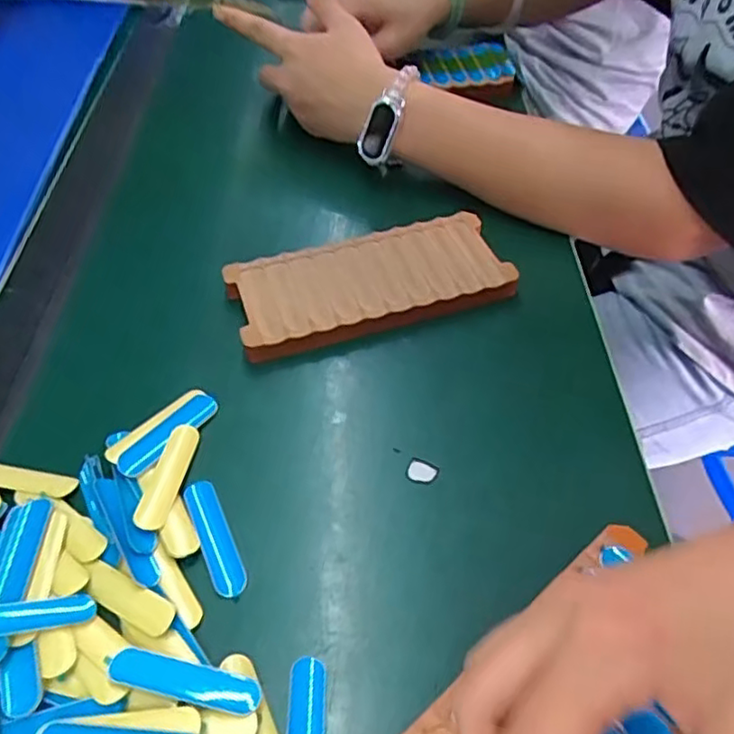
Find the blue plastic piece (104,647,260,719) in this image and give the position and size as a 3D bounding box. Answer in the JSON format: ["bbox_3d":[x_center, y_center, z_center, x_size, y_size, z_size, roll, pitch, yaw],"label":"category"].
[{"bbox_3d":[-0.073,0.127,0.257,0.061,0.011,0.015,11,51,9],"label":"blue plastic piece"}]

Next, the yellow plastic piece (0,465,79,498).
[{"bbox_3d":[-0.179,0.056,0.323,0.061,0.004,0.013,9,51,7],"label":"yellow plastic piece"}]

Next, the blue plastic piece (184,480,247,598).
[{"bbox_3d":[-0.073,0.081,0.305,0.016,0.004,0.061,-21,54,-16],"label":"blue plastic piece"}]

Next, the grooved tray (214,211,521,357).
[{"bbox_3d":[0.002,-0.054,0.409,0.171,0.020,0.078,-15,52,-12],"label":"grooved tray"}]

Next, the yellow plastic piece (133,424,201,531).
[{"bbox_3d":[-0.101,0.054,0.322,0.016,0.004,0.060,6,51,4],"label":"yellow plastic piece"}]

